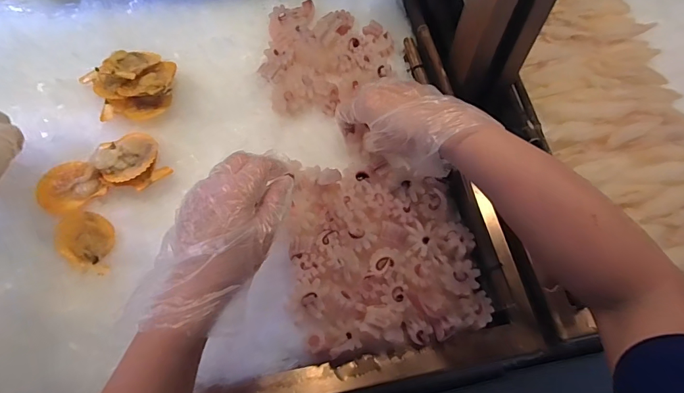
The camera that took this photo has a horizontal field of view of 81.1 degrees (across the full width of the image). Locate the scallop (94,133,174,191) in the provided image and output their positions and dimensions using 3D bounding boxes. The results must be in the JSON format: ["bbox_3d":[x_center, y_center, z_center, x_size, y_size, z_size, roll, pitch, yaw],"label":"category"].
[{"bbox_3d":[-0.225,-0.039,0.425,0.061,0.019,0.065,2,57,-3],"label":"scallop"}]

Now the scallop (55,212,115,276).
[{"bbox_3d":[-0.258,0.043,0.403,0.066,0.020,0.049,28,59,13],"label":"scallop"}]

